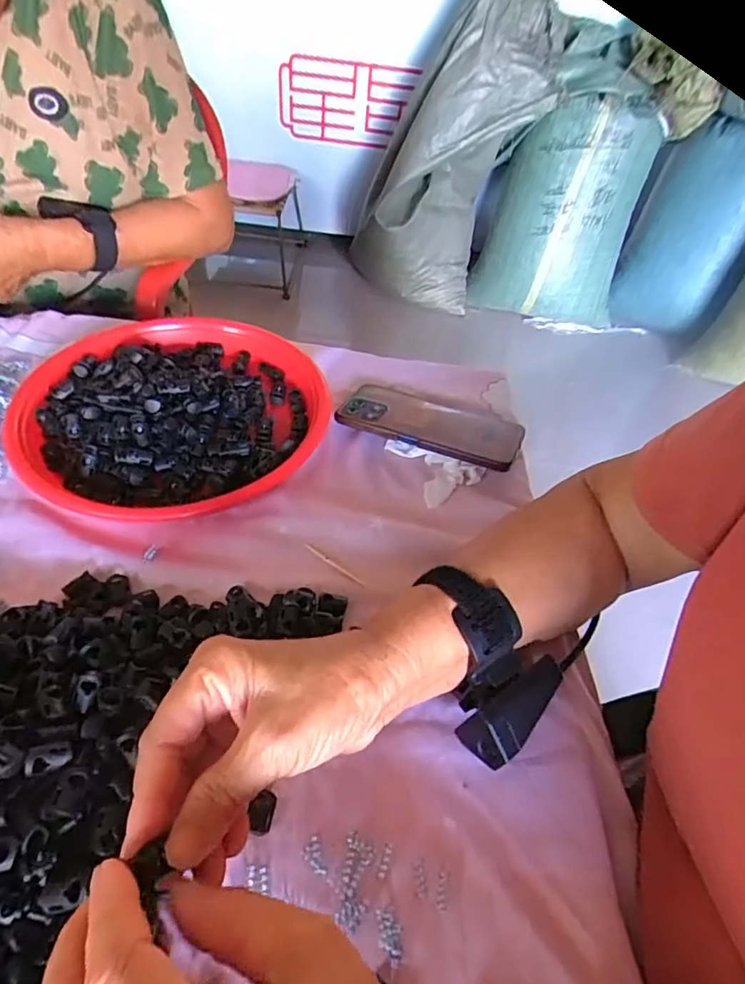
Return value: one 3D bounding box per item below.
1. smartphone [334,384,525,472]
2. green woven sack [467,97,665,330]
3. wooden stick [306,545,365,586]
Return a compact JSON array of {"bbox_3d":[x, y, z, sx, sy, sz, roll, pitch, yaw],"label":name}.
[{"bbox_3d":[0.054,-0.065,0.491,0.163,0.010,0.083,19,38,16],"label":"smartphone"},{"bbox_3d":[0.516,-0.743,1.456,0.388,0.520,0.113,16,51,7],"label":"green woven sack"},{"bbox_3d":[-0.028,0.052,0.386,0.054,0.004,0.004,32,53,21],"label":"wooden stick"}]

